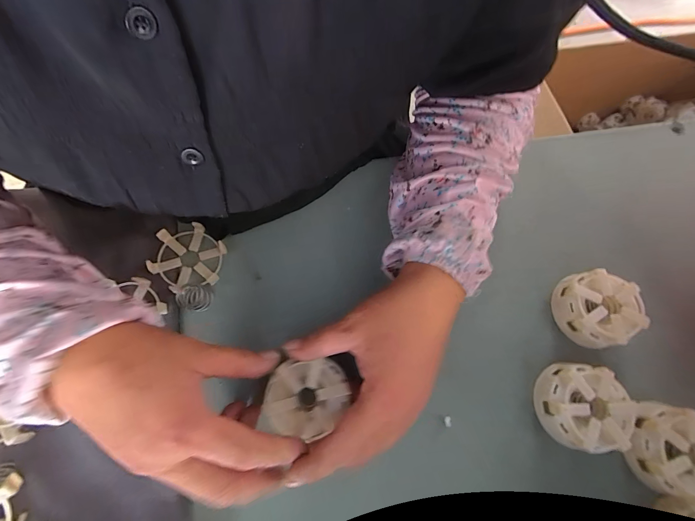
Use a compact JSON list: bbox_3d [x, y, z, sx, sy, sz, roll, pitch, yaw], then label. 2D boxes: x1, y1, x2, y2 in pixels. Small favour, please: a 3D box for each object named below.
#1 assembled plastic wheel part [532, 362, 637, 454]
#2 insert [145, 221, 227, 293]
[{"bbox_3d":[0.196,0.119,0.266,0.063,0.028,0.064,-4,73,-4],"label":"assembled plastic wheel part"},{"bbox_3d":[-0.147,-0.002,0.293,0.064,0.018,0.057,-19,74,-8],"label":"insert"}]

